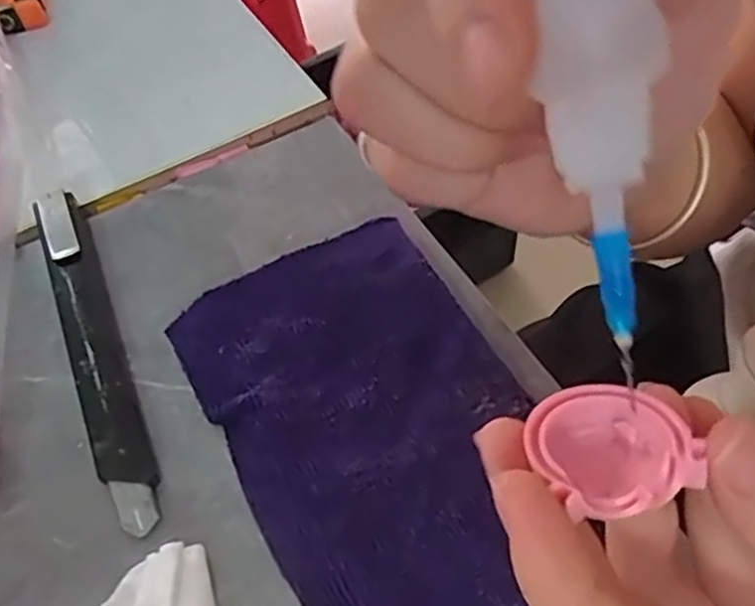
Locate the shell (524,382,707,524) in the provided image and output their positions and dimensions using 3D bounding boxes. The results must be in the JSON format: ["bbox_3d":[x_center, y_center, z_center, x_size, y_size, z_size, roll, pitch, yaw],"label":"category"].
[{"bbox_3d":[0.044,0.028,0.138,0.028,0.015,0.027,0,53,0],"label":"shell"}]

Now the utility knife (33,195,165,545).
[{"bbox_3d":[-0.092,0.012,0.230,0.015,0.014,0.131,-22,55,-11],"label":"utility knife"}]

